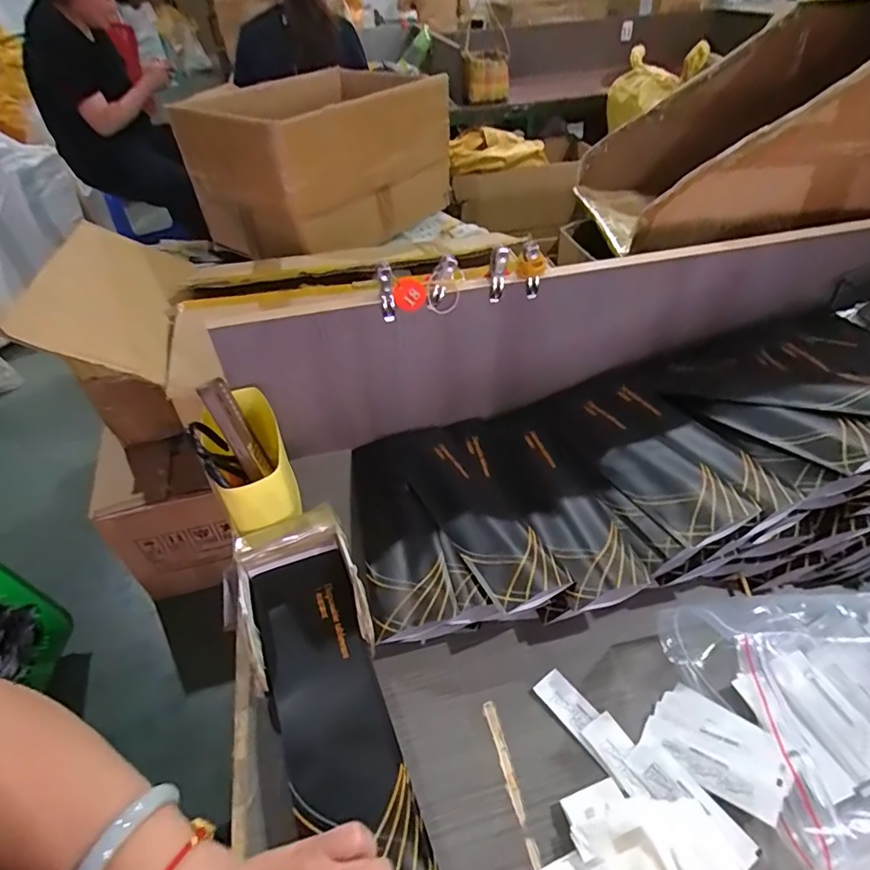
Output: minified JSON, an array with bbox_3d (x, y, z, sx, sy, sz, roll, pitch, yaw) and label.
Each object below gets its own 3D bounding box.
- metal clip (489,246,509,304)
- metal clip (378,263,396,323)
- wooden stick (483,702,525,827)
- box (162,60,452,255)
[{"bbox_3d":[0.070,-0.173,0.563,0.017,0.060,0.017,3,43,7],"label":"metal clip"},{"bbox_3d":[-0.050,-0.150,0.548,0.014,0.064,0.011,-7,43,-4],"label":"metal clip"},{"bbox_3d":[0.055,0.255,0.410,0.010,0.004,0.084,-11,44,-8],"label":"wooden stick"},{"bbox_3d":[-0.218,-0.568,1.094,0.358,0.269,0.495,30,53,31],"label":"box"}]

